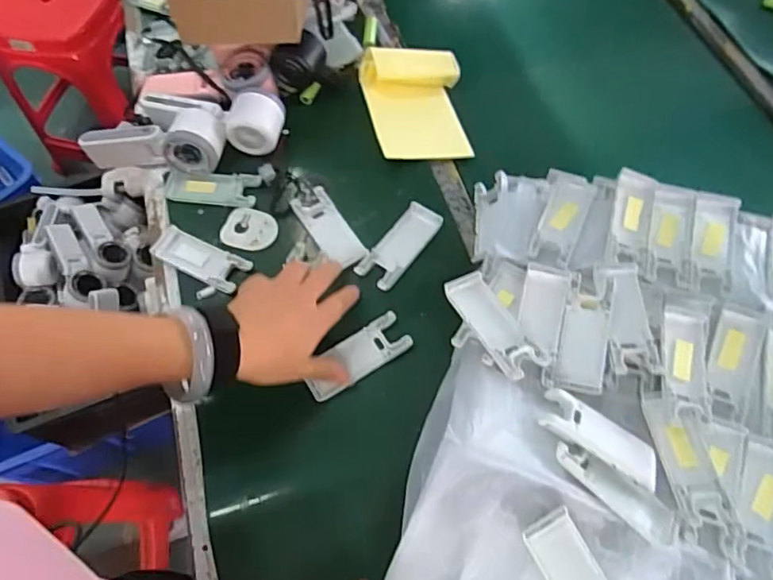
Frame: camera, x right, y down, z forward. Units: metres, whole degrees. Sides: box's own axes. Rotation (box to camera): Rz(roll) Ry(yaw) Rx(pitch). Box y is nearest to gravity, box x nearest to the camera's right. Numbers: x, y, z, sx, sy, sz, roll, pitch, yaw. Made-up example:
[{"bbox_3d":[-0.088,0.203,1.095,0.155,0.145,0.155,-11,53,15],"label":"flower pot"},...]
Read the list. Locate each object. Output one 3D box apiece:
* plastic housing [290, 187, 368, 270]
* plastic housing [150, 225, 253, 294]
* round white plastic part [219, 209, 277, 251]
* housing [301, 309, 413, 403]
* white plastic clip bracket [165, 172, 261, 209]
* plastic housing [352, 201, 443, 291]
[{"bbox_3d":[-0.060,-0.066,0.580,0.042,0.014,0.107,-29,68,-14],"label":"plastic housing"},{"bbox_3d":[-0.196,-0.033,0.575,0.110,0.011,0.040,26,67,12],"label":"plastic housing"},{"bbox_3d":[-0.149,-0.064,0.595,0.059,0.006,0.049,17,65,8],"label":"round white plastic part"},{"bbox_3d":[-0.029,0.061,0.518,0.105,0.009,0.041,-30,68,-14],"label":"housing"},{"bbox_3d":[-0.197,-0.115,0.619,0.104,0.013,0.041,9,64,4],"label":"white plastic clip bracket"},{"bbox_3d":[0.014,-0.046,0.568,0.042,0.011,0.104,35,69,15],"label":"plastic housing"}]

